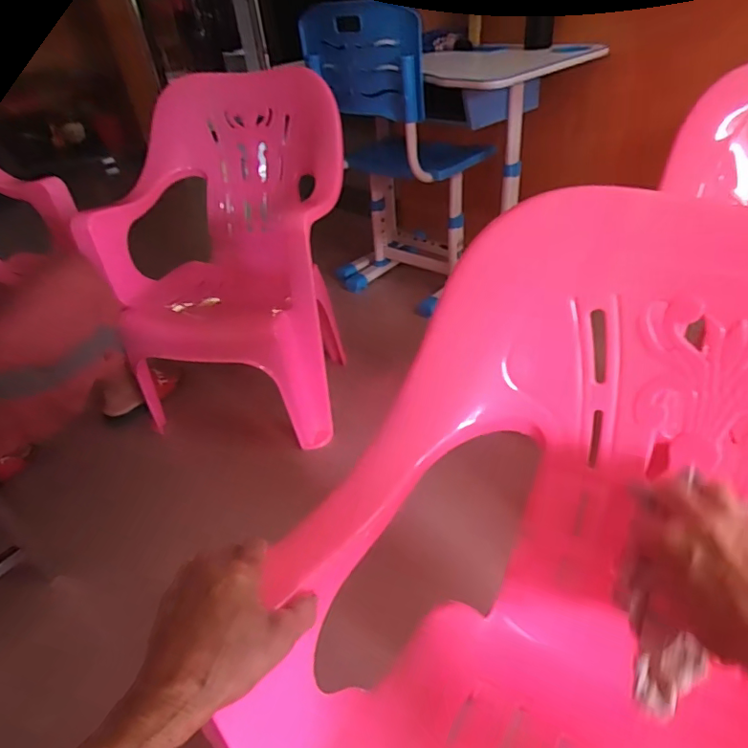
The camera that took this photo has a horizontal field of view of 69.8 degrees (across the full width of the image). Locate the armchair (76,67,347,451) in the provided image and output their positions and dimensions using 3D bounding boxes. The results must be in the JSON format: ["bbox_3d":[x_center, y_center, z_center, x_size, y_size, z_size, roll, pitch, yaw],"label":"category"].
[{"bbox_3d":[-0.319,-0.255,1.247,0.510,0.658,0.587,-1,38,6],"label":"armchair"}]

